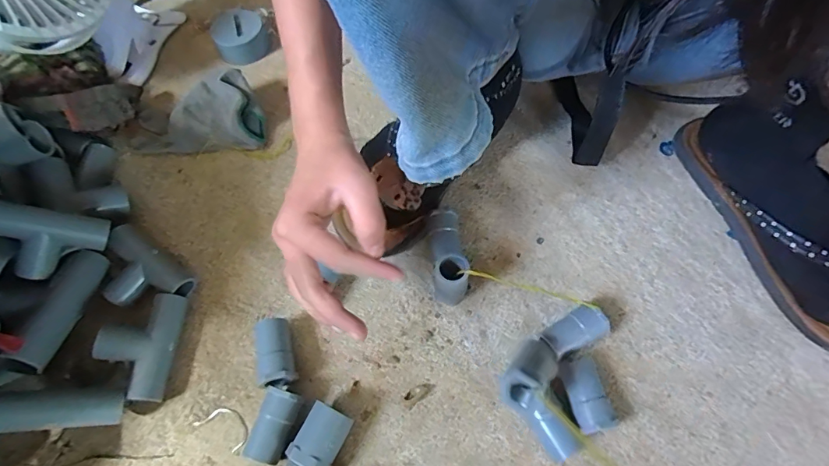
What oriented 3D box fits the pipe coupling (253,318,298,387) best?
[{"bbox_3d":[-0.116,0.100,0.371,0.026,0.031,0.053,-15,64,-4],"label":"pipe coupling"}]

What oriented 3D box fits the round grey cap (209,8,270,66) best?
[{"bbox_3d":[-0.217,-0.245,0.549,0.063,0.034,0.069,-1,64,2],"label":"round grey cap"}]

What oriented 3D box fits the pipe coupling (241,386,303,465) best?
[{"bbox_3d":[-0.109,0.151,0.347,0.029,0.029,0.052,18,66,11],"label":"pipe coupling"}]

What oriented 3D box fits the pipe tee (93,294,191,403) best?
[{"bbox_3d":[-0.230,0.094,0.370,0.058,0.027,0.081,20,60,-22],"label":"pipe tee"}]

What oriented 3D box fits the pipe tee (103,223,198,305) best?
[{"bbox_3d":[-0.251,0.038,0.403,0.086,0.042,0.057,32,70,17],"label":"pipe tee"}]

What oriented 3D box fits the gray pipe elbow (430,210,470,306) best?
[{"bbox_3d":[0.030,0.019,0.396,0.029,0.050,0.083,-3,64,2],"label":"gray pipe elbow"}]

